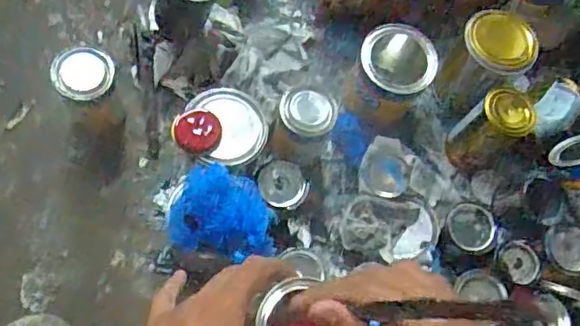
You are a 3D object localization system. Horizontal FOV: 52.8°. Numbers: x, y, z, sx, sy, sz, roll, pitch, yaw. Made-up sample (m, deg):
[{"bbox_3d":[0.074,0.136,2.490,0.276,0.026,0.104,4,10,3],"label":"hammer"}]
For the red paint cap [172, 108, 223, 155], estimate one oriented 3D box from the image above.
[{"bbox_3d":[-0.115,-0.039,0.724,0.058,0.021,0.054,30,77,-2],"label":"red paint cap"}]

